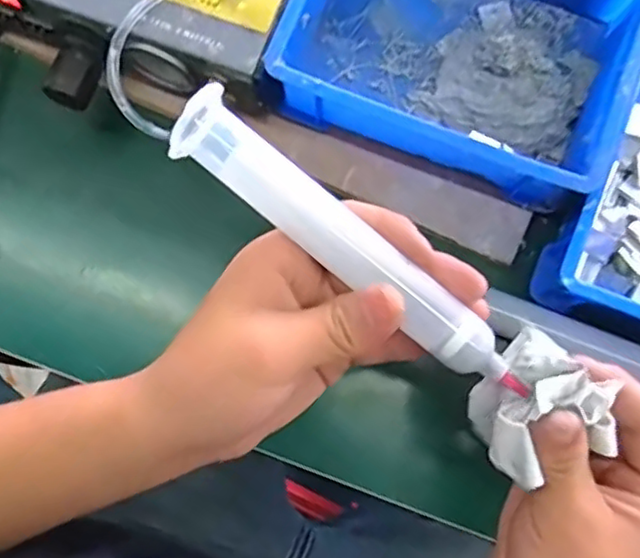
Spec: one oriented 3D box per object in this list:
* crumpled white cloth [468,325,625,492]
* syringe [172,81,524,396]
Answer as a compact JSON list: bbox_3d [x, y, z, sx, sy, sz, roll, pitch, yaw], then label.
[{"bbox_3d":[0.094,0.059,0.287,0.056,0.044,0.053,45,82,7],"label":"crumpled white cloth"},{"bbox_3d":[0.014,-0.013,0.287,0.179,0.038,0.029,40,82,5],"label":"syringe"}]

